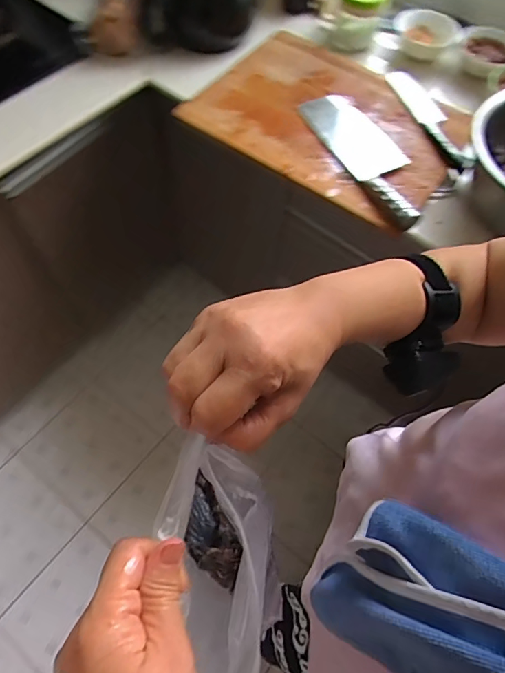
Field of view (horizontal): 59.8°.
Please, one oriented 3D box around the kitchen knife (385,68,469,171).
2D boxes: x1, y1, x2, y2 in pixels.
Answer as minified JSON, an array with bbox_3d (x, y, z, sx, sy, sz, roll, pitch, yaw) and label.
[{"bbox_3d":[0.297,-0.371,0.746,0.055,0.025,0.222,-16,65,-11],"label":"kitchen knife"}]

